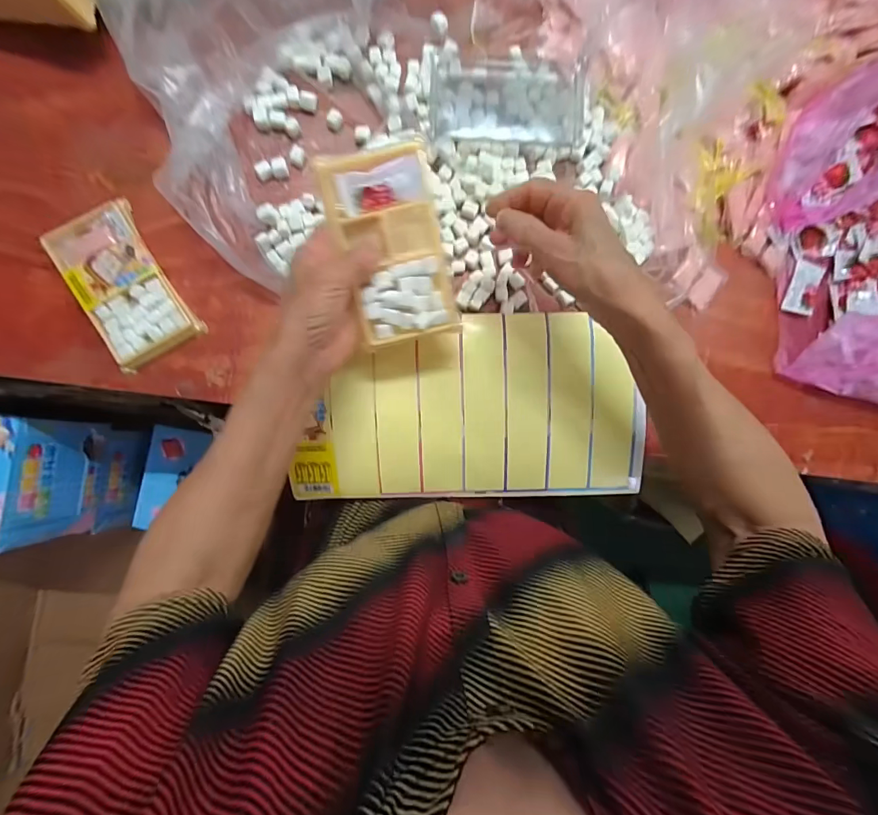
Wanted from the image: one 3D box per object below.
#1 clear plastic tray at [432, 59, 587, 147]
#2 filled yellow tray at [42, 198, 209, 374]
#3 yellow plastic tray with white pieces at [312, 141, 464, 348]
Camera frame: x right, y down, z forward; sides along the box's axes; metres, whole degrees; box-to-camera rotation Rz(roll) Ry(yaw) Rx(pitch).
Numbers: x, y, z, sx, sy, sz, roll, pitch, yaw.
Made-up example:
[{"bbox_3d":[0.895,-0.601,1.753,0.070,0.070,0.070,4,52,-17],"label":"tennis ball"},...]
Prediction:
[{"bbox_3d":[0.066,-0.291,0.390,0.137,0.023,0.089,5,87,-3],"label":"clear plastic tray"},{"bbox_3d":[-0.271,-0.105,0.357,0.071,0.014,0.131,-31,90,-4],"label":"filled yellow tray"},{"bbox_3d":[-0.034,-0.114,0.308,0.074,0.014,0.134,-13,111,3],"label":"yellow plastic tray with white pieces"}]

